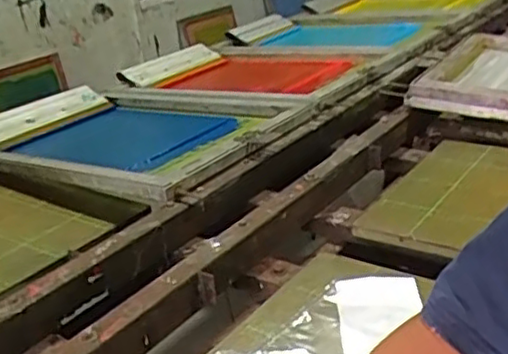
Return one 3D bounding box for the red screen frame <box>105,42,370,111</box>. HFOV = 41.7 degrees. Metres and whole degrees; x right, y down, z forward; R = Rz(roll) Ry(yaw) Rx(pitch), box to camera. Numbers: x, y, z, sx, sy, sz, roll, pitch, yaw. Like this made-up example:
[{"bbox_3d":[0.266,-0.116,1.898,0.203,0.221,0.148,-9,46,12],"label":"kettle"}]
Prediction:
[{"bbox_3d":[-0.018,-0.280,1.785,0.599,0.049,0.551,10,26,28],"label":"red screen frame"}]

